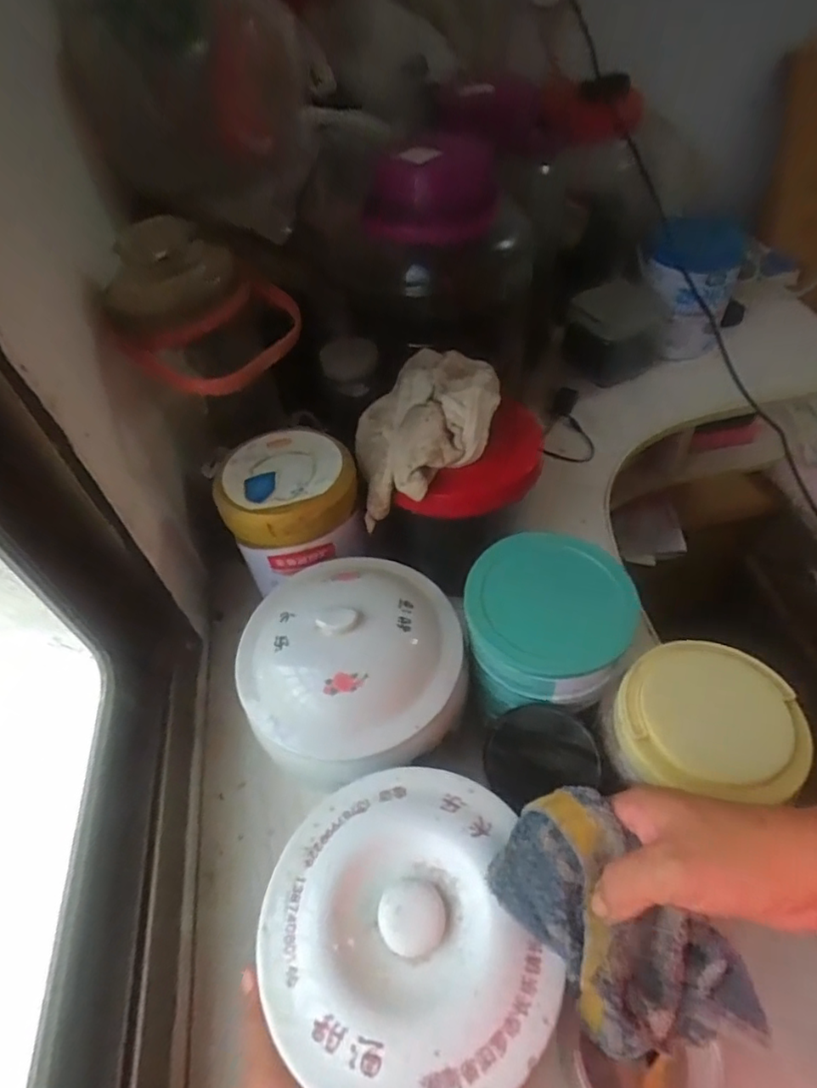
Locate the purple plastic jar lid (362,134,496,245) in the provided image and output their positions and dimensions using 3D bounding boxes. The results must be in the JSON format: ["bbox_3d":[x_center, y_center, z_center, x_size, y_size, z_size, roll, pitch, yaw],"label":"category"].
[{"bbox_3d":[0.022,-0.370,0.596,0.126,0.069,0.129,-3,49,3],"label":"purple plastic jar lid"}]

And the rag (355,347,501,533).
[{"bbox_3d":[0.019,-0.116,0.577,0.141,0.081,0.172,-1,49,5],"label":"rag"}]

